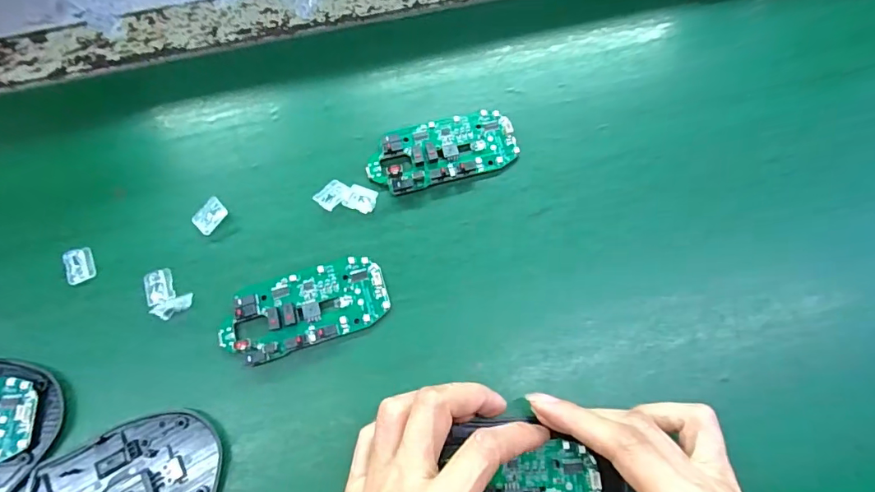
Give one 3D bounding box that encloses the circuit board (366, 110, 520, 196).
[{"bbox_3d":[0.003,-0.063,0.312,0.096,0.016,0.044,-16,72,-5],"label":"circuit board"}]

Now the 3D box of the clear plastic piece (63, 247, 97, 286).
[{"bbox_3d":[-0.222,0.012,0.296,0.016,0.007,0.021,-24,73,-7],"label":"clear plastic piece"}]

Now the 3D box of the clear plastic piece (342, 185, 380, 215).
[{"bbox_3d":[-0.049,-0.030,0.306,0.019,0.004,0.016,22,73,8],"label":"clear plastic piece"}]

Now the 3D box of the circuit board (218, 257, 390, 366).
[{"bbox_3d":[-0.080,0.036,0.283,0.097,0.011,0.046,-18,72,-6],"label":"circuit board"}]

